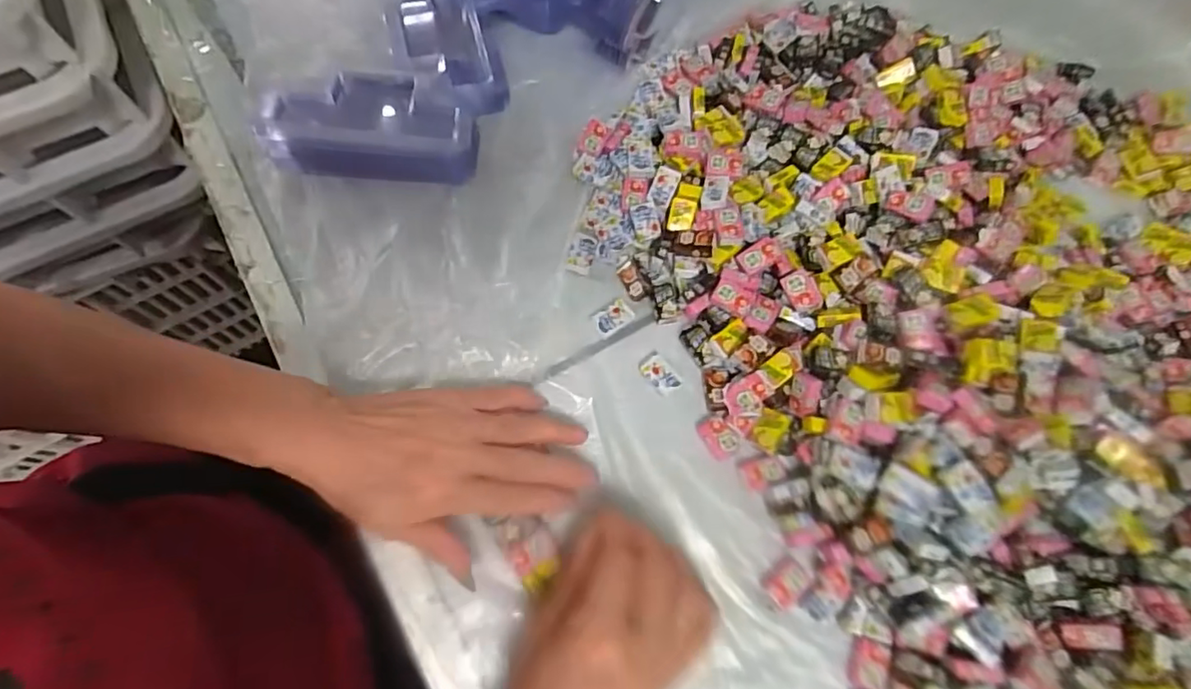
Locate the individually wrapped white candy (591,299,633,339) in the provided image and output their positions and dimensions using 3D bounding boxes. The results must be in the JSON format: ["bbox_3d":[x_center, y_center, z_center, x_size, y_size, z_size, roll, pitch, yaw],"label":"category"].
[{"bbox_3d":[0.012,-0.018,0.387,0.027,0.004,0.017,-34,76,-9],"label":"individually wrapped white candy"}]

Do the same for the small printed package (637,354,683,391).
[{"bbox_3d":[0.041,0.020,0.375,0.016,0.004,0.026,-36,76,-9],"label":"small printed package"}]

